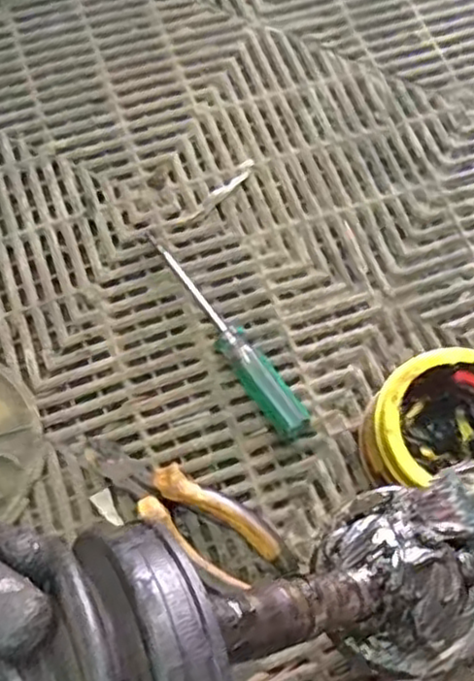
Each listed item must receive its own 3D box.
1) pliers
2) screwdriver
[{"bbox_3d":[-0.034,0.112,0.469,0.150,0.025,0.046,34,73,9],"label":"pliers"},{"bbox_3d":[-0.008,-0.009,0.513,0.028,0.029,0.183,-34,76,-13],"label":"screwdriver"}]

